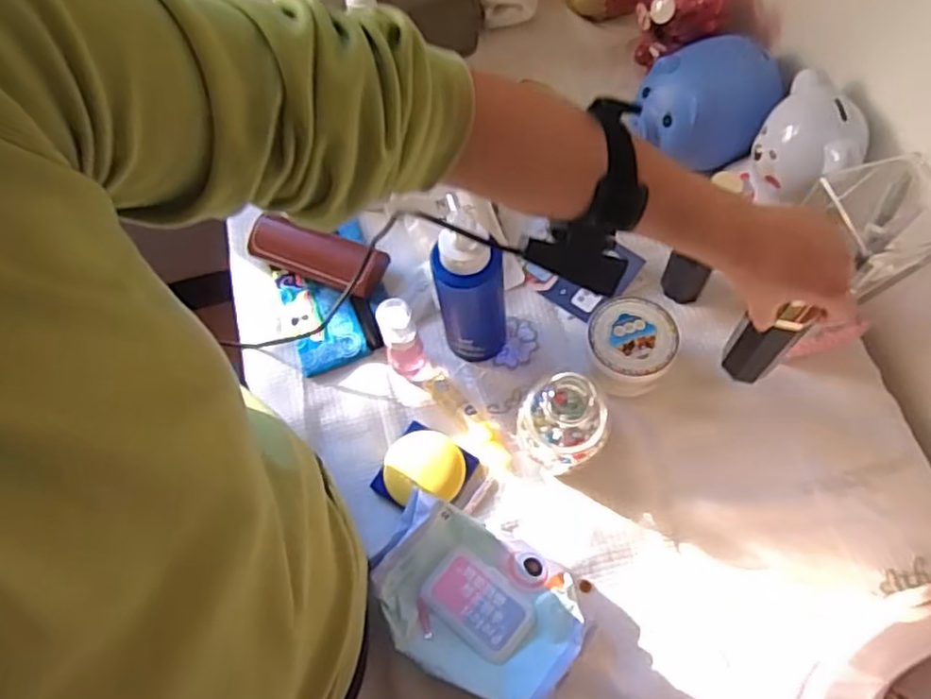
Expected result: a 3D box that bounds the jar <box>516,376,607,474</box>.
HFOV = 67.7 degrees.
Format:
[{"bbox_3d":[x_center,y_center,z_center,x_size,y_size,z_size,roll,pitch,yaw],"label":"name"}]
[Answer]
[{"bbox_3d":[0.091,0.071,0.651,0.083,0.104,0.066,-3,65,2],"label":"jar"}]

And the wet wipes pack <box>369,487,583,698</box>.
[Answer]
[{"bbox_3d":[0.006,0.226,0.614,0.190,0.047,0.127,27,69,15],"label":"wet wipes pack"}]

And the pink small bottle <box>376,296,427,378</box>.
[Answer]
[{"bbox_3d":[-0.066,-0.009,0.703,0.035,0.110,0.033,-1,65,3],"label":"pink small bottle"}]

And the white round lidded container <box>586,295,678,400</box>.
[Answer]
[{"bbox_3d":[0.166,0.000,0.705,0.080,0.062,0.087,-1,65,3],"label":"white round lidded container"}]

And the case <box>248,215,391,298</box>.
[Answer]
[{"bbox_3d":[-0.167,-0.108,0.780,0.149,0.030,0.054,21,68,12],"label":"case"}]

